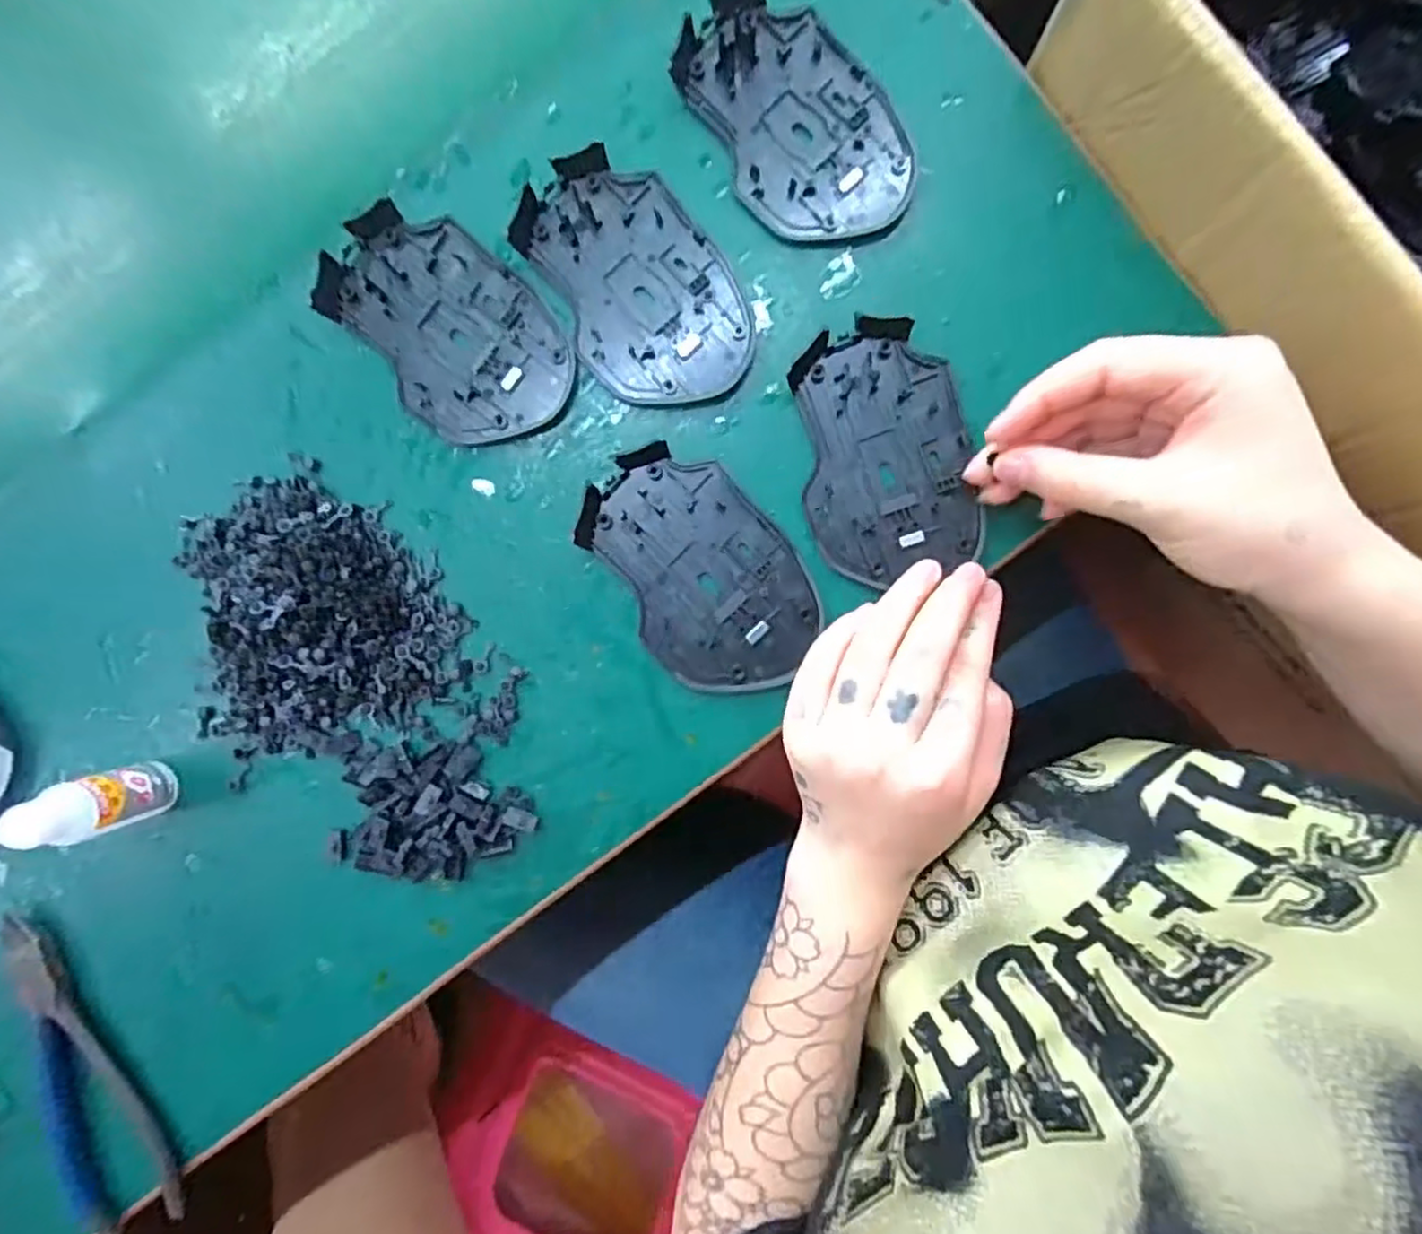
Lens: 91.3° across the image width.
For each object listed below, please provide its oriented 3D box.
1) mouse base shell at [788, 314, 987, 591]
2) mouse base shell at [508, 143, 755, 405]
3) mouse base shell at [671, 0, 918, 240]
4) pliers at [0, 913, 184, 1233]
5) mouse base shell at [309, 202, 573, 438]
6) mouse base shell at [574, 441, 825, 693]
[{"bbox_3d":[0.075,-0.070,0.295,0.069,0.010,0.105,-10,90,3],"label":"mouse base shell"},{"bbox_3d":[-0.032,-0.144,0.299,0.070,0.011,0.111,-31,89,3],"label":"mouse base shell"},{"bbox_3d":[0.036,-0.215,0.297,0.070,0.010,0.113,-34,88,3],"label":"mouse base shell"},{"bbox_3d":[-0.288,0.210,0.316,0.055,0.019,0.153,-19,89,3],"label":"pliers"},{"bbox_3d":[-0.115,-0.126,0.303,0.112,0.010,0.070,44,93,2],"label":"mouse base shell"},{"bbox_3d":[-0.005,-0.018,0.299,0.072,0.010,0.110,-41,88,3],"label":"mouse base shell"}]

